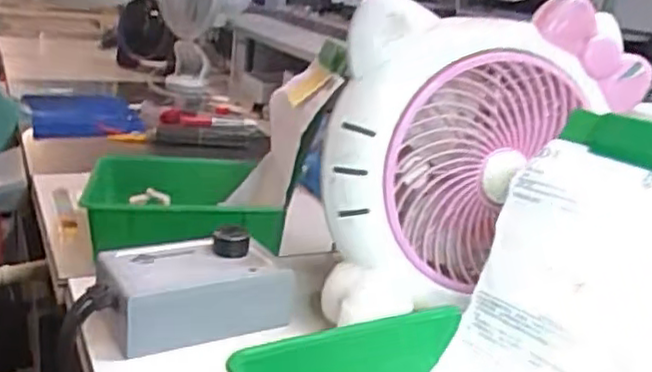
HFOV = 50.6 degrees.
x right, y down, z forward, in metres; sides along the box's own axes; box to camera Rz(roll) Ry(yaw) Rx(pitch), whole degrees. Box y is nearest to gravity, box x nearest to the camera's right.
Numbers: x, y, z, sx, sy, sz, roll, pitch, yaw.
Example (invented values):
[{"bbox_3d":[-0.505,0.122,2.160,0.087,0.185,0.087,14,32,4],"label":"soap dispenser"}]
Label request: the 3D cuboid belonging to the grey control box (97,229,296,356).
[{"bbox_3d":[-0.097,0.078,0.526,0.132,0.058,0.082,-5,21,-30],"label":"grey control box"}]

